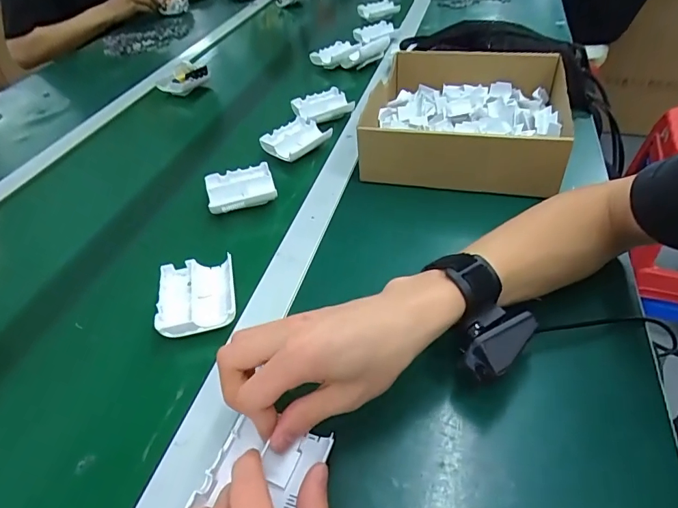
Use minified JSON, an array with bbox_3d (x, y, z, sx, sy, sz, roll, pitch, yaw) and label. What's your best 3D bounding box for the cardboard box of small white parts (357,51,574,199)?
[{"bbox_3d":[0.167,-0.192,0.600,0.247,0.073,0.278,8,44,14],"label":"cardboard box of small white parts"}]

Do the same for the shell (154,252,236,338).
[{"bbox_3d":[-0.132,0.038,0.419,0.070,0.020,0.080,-10,43,-6],"label":"shell"}]

